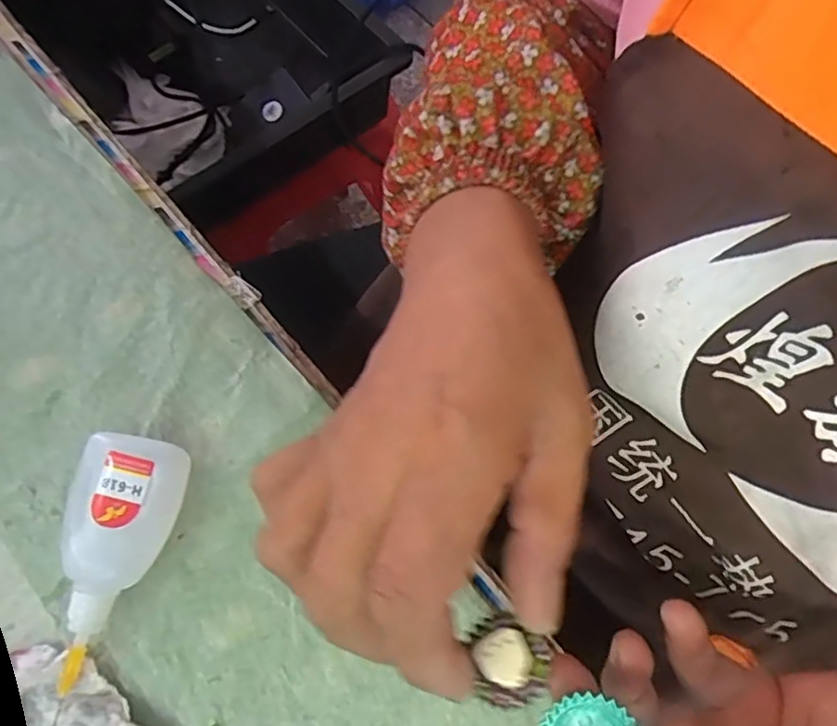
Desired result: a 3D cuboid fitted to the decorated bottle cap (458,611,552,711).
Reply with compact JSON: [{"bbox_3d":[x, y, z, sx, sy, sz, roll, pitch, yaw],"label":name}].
[{"bbox_3d":[0.030,0.095,0.201,0.023,0.006,0.026,-2,69,-3],"label":"decorated bottle cap"}]

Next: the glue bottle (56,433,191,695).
[{"bbox_3d":[-0.129,0.080,0.263,0.043,0.031,0.095,9,69,1],"label":"glue bottle"}]

